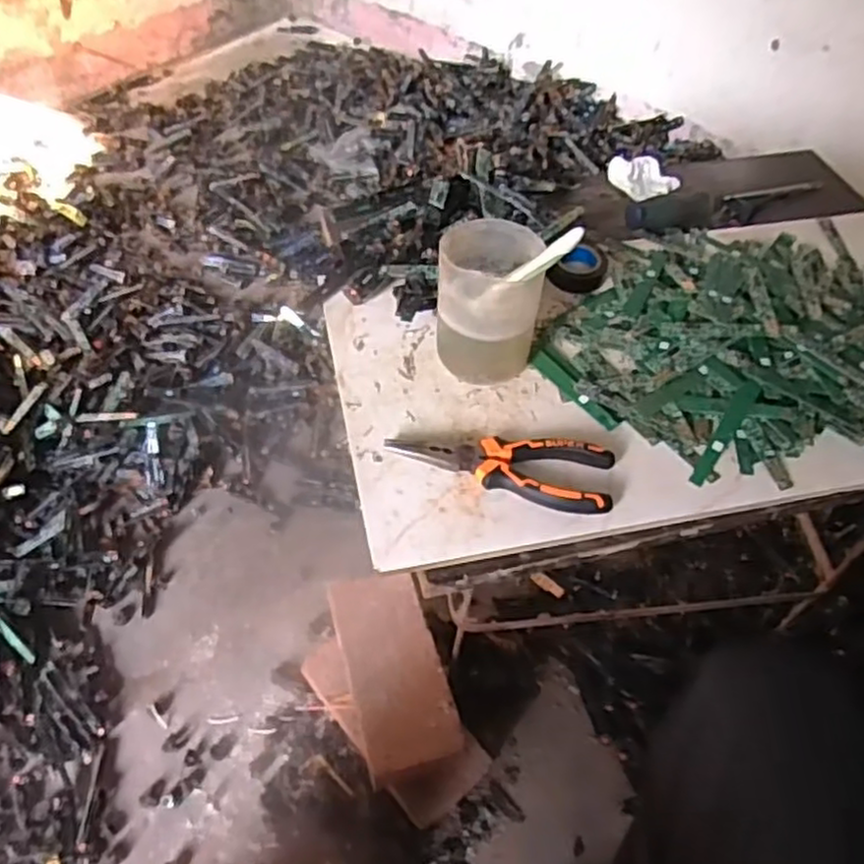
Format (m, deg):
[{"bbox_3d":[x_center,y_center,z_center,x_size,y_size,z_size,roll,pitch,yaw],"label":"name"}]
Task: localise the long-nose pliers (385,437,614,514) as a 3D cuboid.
[{"bbox_3d":[0.048,0.021,0.516,0.156,0.020,0.051,12,51,6],"label":"long-nose pliers"}]

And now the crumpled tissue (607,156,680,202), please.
[{"bbox_3d":[0.221,-0.270,0.763,0.057,0.022,0.055,-19,54,-19],"label":"crumpled tissue"}]

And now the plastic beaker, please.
[{"bbox_3d":[0.042,-0.096,0.553,0.077,0.098,0.078,6,50,1],"label":"plastic beaker"}]

